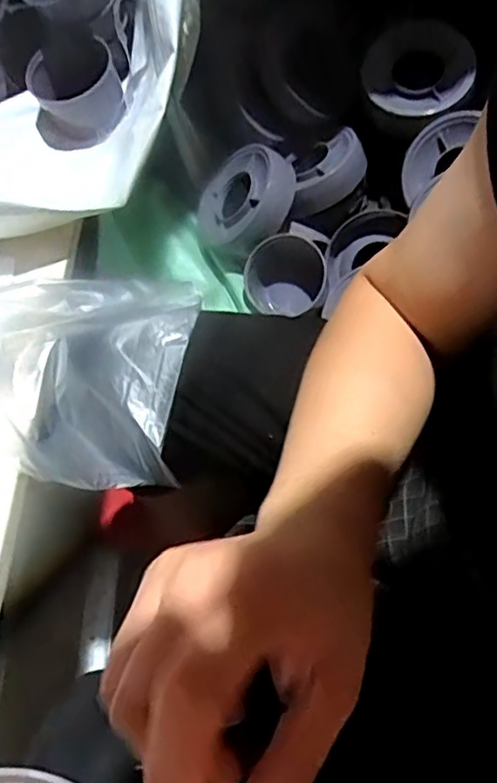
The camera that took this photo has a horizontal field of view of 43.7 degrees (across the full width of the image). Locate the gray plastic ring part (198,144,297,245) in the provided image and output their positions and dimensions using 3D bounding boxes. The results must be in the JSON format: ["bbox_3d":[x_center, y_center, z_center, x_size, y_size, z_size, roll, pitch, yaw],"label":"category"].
[{"bbox_3d":[-0.004,-0.266,0.866,0.132,0.058,0.146,26,93,41],"label":"gray plastic ring part"}]

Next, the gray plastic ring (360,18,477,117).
[{"bbox_3d":[0.232,-0.439,0.856,0.148,0.038,0.131,11,87,5],"label":"gray plastic ring"}]

